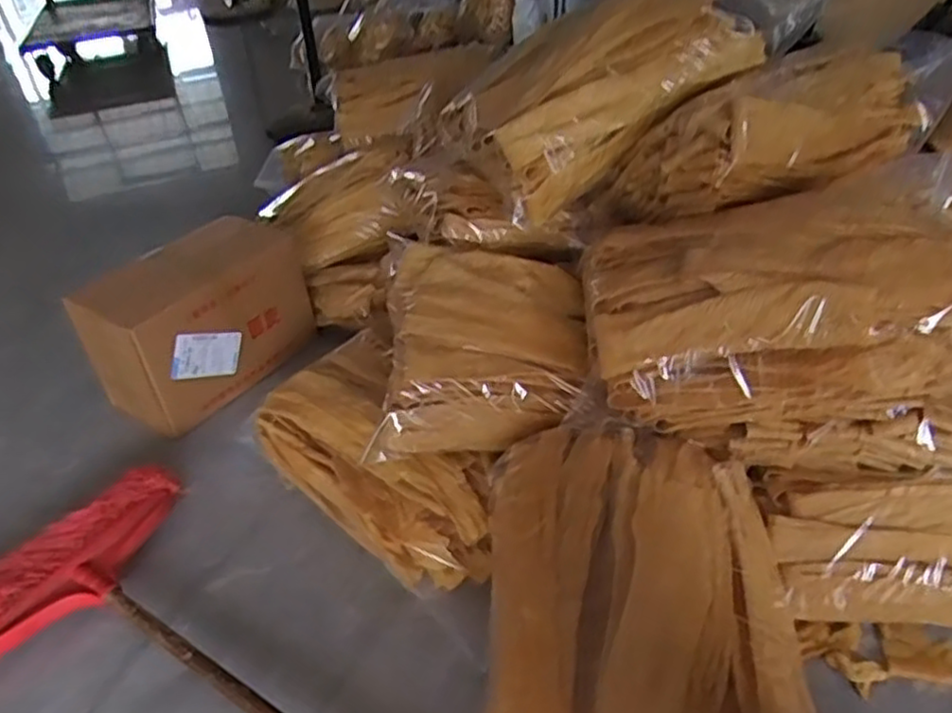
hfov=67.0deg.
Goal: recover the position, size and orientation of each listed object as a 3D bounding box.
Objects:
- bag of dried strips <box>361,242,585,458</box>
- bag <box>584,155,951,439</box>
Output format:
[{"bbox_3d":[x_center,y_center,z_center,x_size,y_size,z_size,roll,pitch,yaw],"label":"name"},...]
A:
[{"bbox_3d":[0.011,-0.021,0.967,0.259,0.137,0.294,-2,37,5],"label":"bag of dried strips"},{"bbox_3d":[0.369,-0.080,0.865,0.451,0.198,0.282,1,37,10],"label":"bag"}]

